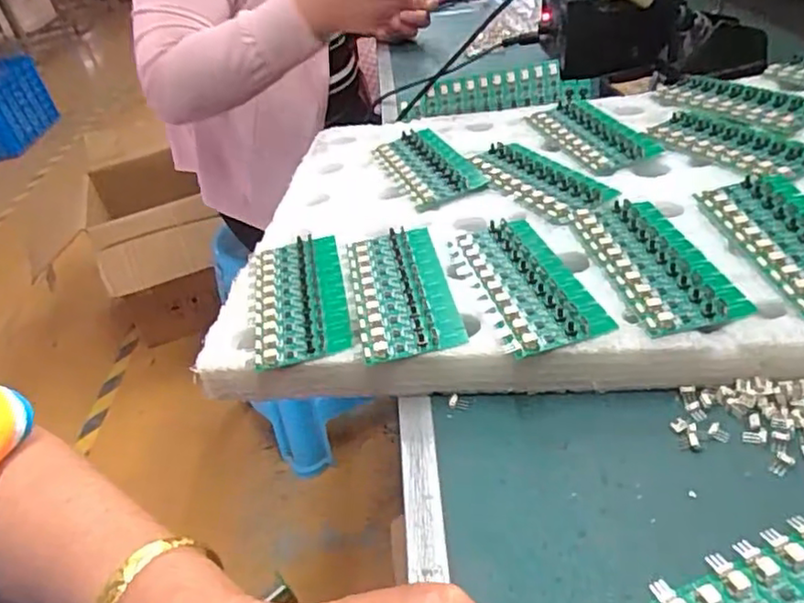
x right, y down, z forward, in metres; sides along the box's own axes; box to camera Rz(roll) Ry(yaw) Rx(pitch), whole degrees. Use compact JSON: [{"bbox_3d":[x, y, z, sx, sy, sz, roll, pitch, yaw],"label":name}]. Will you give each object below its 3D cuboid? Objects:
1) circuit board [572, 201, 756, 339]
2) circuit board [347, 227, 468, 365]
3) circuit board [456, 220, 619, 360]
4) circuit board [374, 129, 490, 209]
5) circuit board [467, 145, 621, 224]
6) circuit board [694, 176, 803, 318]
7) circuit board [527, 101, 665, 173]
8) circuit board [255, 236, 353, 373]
[{"bbox_3d":[0.161,-0.029,0.409,0.063,0.009,0.137,-13,36,0],"label":"circuit board"},{"bbox_3d":[-0.001,-0.011,0.432,0.062,0.008,0.132,-14,36,-1],"label":"circuit board"},{"bbox_3d":[0.080,-0.017,0.415,0.060,0.006,0.135,-16,36,-3],"label":"circuit board"},{"bbox_3d":[0.021,-0.124,0.570,0.063,0.012,0.137,-20,37,-8],"label":"circuit board"},{"bbox_3d":[0.110,-0.103,0.520,0.065,0.008,0.139,-25,38,-16],"label":"circuit board"},{"bbox_3d":[0.241,-0.040,0.398,0.061,0.012,0.134,-12,36,1],"label":"circuit board"},{"bbox_3d":[0.165,-0.151,0.569,0.060,0.006,0.135,-19,37,-8],"label":"circuit board"},{"bbox_3d":[-0.071,-0.004,0.447,0.061,0.008,0.133,-15,36,-2],"label":"circuit board"}]

